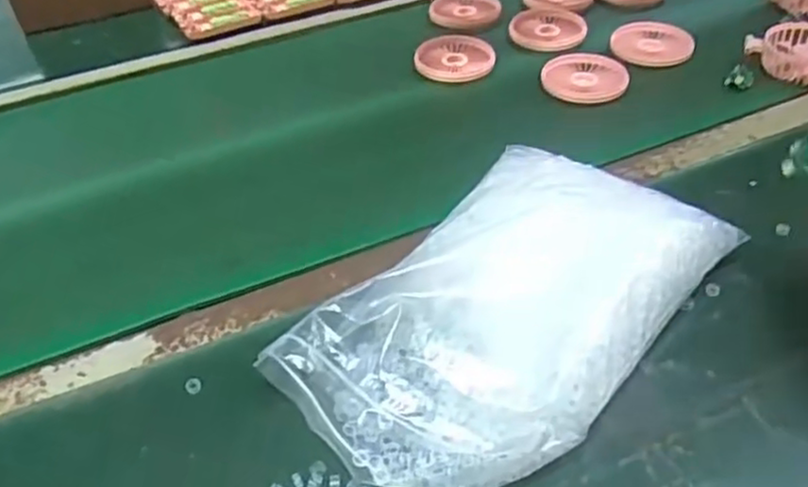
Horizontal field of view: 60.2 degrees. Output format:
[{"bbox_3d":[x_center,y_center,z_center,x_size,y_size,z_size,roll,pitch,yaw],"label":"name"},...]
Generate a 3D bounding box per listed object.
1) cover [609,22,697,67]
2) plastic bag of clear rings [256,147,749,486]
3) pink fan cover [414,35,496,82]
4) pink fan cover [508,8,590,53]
[{"bbox_3d":[0.275,-0.223,0.775,0.073,0.013,0.088,-30,48,-26],"label":"cover"},{"bbox_3d":[0.072,0.036,0.462,0.173,0.068,0.292,29,51,31],"label":"plastic bag of clear rings"},{"bbox_3d":[0.055,-0.209,0.779,0.088,0.013,0.078,11,44,16],"label":"pink fan cover"},{"bbox_3d":[0.170,-0.253,0.823,0.081,0.017,0.088,-10,42,-6],"label":"pink fan cover"}]

